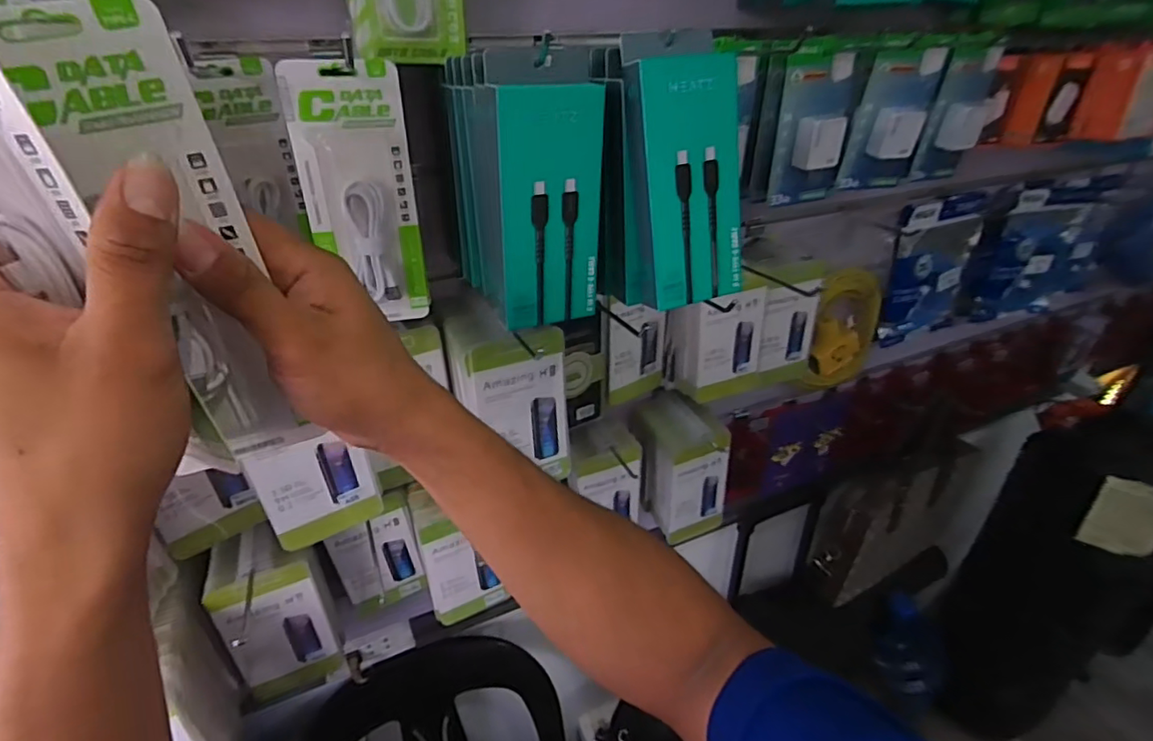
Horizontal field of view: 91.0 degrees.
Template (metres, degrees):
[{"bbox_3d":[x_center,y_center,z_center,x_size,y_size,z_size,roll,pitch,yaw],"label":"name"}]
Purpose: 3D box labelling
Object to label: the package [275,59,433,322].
[{"bbox_3d":[-0.164,-0.129,0.437,0.080,0.189,0.016,-11,34,-16],"label":"package"}]

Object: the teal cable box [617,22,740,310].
[{"bbox_3d":[0.073,-0.131,0.379,0.070,0.168,0.024,-16,23,-17],"label":"teal cable box"}]

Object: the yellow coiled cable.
[{"bbox_3d":[0.408,-0.059,0.862,0.137,0.202,0.034,-22,38,-30],"label":"yellow coiled cable"}]

